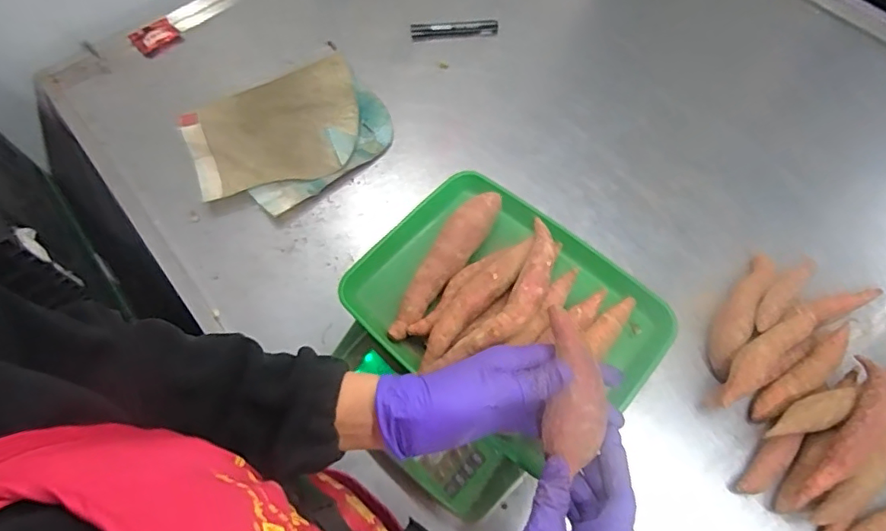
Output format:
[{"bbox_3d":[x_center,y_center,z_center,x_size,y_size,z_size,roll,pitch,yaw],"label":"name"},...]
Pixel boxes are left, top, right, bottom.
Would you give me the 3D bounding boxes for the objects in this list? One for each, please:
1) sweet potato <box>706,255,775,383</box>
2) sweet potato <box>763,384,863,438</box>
[{"bbox_3d":[0.345,0.052,0.631,0.035,0.041,0.178,32,68,17],"label":"sweet potato"},{"bbox_3d":[0.377,0.151,0.552,0.106,0.038,0.032,-17,65,-6],"label":"sweet potato"}]

